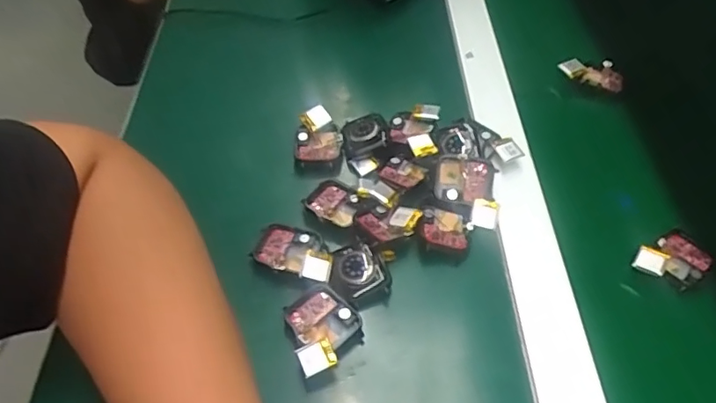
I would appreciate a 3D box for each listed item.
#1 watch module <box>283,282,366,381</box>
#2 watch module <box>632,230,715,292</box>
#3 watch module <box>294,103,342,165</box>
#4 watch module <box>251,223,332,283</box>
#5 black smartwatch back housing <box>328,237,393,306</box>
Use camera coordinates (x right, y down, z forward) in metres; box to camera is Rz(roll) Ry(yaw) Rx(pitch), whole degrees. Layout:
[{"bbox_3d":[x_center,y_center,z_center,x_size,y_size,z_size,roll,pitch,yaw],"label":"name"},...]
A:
[{"bbox_3d":[-0.020,0.079,0.342,0.043,0.017,0.055,-16,53,-12],"label":"watch module"},{"bbox_3d":[0.216,0.040,0.376,0.056,0.015,0.034,-25,55,-19],"label":"watch module"},{"bbox_3d":[-0.032,-0.054,0.444,0.036,0.023,0.052,-1,50,0],"label":"watch module"},{"bbox_3d":[-0.042,0.034,0.378,0.057,0.013,0.034,19,54,15],"label":"watch module"},{"bbox_3d":[-0.001,0.047,0.365,0.037,0.011,0.040,-25,55,-18],"label":"black smartwatch back housing"}]

